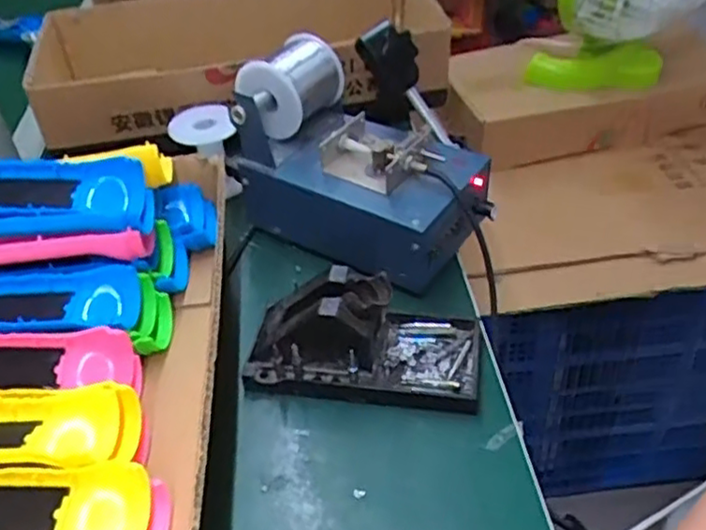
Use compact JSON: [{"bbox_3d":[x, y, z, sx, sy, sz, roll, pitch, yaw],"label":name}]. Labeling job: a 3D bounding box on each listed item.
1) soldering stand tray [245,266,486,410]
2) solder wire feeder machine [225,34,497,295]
[{"bbox_3d":[0.009,0.044,0.468,0.157,0.072,0.076,6,42,10],"label":"soldering stand tray"},{"bbox_3d":[0.003,-0.094,0.554,0.195,0.125,0.117,23,49,26],"label":"solder wire feeder machine"}]

